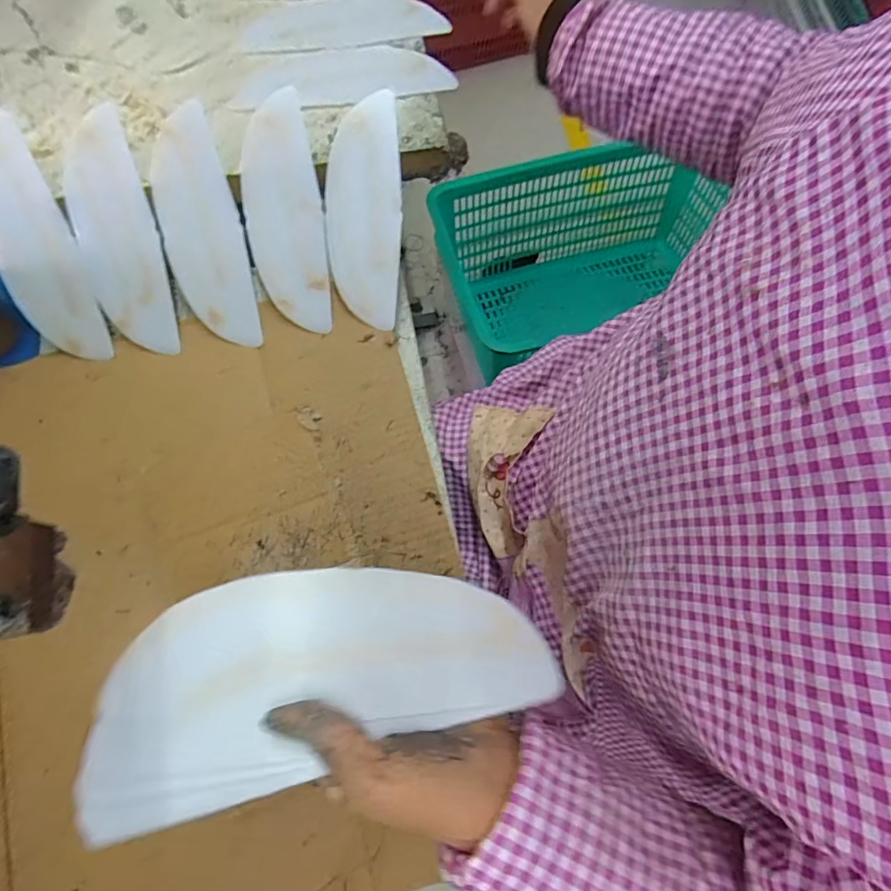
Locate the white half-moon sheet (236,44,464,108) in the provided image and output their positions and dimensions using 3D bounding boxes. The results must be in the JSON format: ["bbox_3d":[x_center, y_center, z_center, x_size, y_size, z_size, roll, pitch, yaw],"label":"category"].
[{"bbox_3d":[-0.101,-0.374,0.524,0.214,0.012,0.071,-10,75,-5],"label":"white half-moon sheet"}]

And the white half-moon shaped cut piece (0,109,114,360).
[{"bbox_3d":[-0.383,-0.185,0.483,0.072,0.013,0.219,-19,100,-7],"label":"white half-moon shaped cut piece"}]

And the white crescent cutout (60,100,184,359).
[{"bbox_3d":[-0.310,-0.197,0.492,0.070,0.019,0.218,-11,101,-5],"label":"white crescent cutout"}]

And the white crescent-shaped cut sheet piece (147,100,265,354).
[{"bbox_3d":[-0.232,-0.204,0.493,0.072,0.014,0.218,-13,98,-5],"label":"white crescent-shaped cut sheet piece"}]

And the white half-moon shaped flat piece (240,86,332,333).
[{"bbox_3d":[-0.157,-0.224,0.502,0.075,0.011,0.225,-9,95,-1],"label":"white half-moon shaped flat piece"}]

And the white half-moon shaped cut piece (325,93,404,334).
[{"bbox_3d":[-0.079,-0.226,0.504,0.071,0.011,0.214,2,98,-6],"label":"white half-moon shaped cut piece"}]

